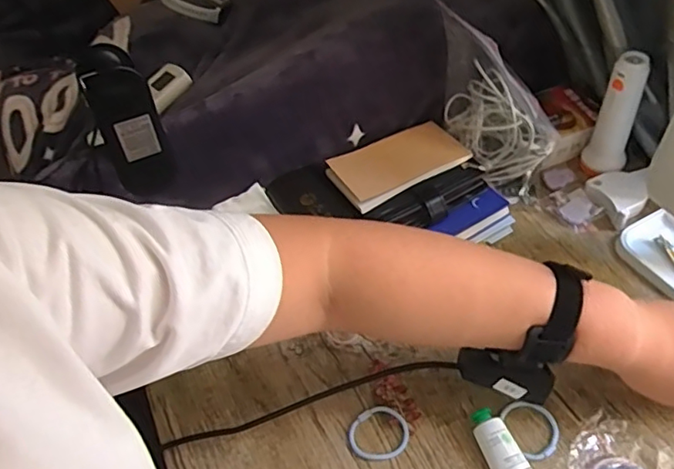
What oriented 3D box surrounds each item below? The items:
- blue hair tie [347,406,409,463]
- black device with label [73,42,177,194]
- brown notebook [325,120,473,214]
[{"bbox_3d":[0.035,0.167,0.478,0.051,0.005,0.044,-16,47,-8],"label":"blue hair tie"},{"bbox_3d":[-0.189,-0.103,0.516,0.051,0.119,0.064,-25,49,-15],"label":"black device with label"},{"bbox_3d":[0.065,-0.076,0.595,0.149,0.013,0.078,-27,50,-17],"label":"brown notebook"}]

